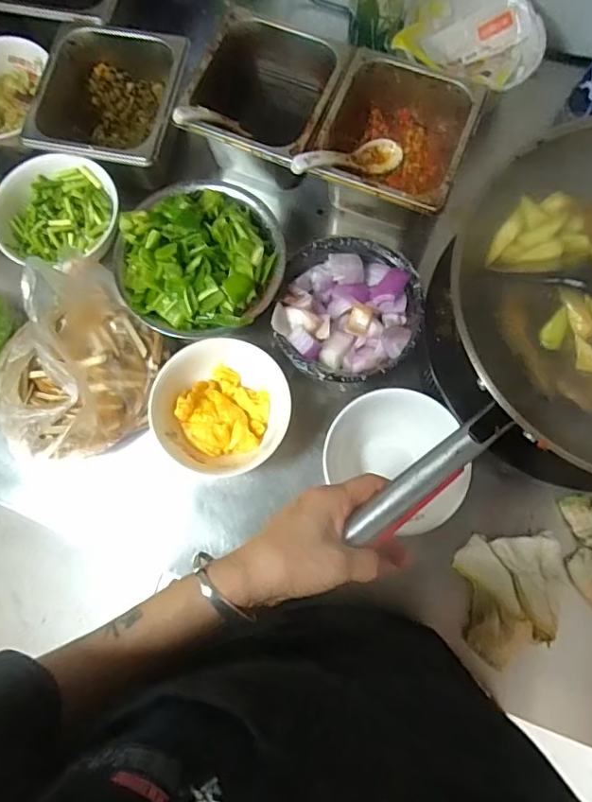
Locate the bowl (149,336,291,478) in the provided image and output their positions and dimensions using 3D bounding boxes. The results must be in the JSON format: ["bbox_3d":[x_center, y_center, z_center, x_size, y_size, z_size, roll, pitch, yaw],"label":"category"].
[{"bbox_3d":[-0.077,0.005,0.587,0.132,0.076,0.145,0,77,1],"label":"bowl"}]

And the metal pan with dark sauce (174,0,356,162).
[{"bbox_3d":[-0.033,-0.352,0.647,0.163,0.093,0.178,22,78,6],"label":"metal pan with dark sauce"}]

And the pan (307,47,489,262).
[{"bbox_3d":[0.109,-0.283,0.641,0.157,0.126,0.178,22,78,6],"label":"pan"}]

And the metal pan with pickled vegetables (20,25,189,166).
[{"bbox_3d":[-0.220,-0.353,0.648,0.166,0.084,0.171,8,77,3],"label":"metal pan with pickled vegetables"}]

